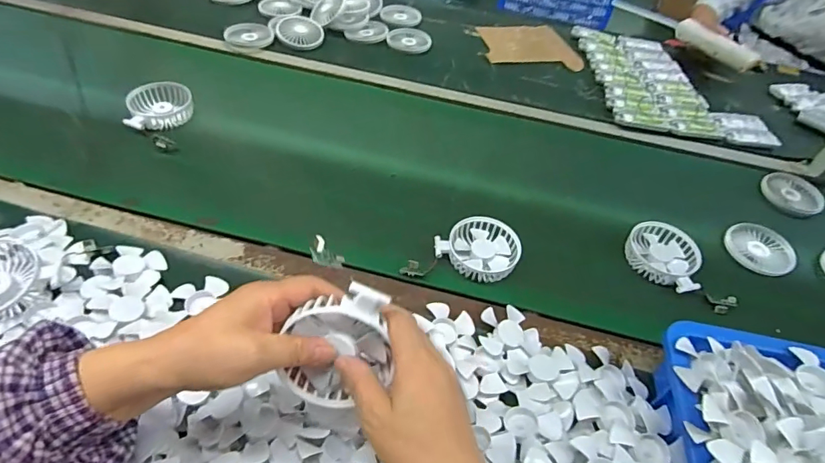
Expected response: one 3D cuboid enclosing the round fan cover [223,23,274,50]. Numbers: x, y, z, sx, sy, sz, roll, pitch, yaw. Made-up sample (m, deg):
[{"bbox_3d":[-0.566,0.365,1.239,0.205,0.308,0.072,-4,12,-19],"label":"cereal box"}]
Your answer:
[{"bbox_3d":[-0.311,-0.371,0.911,0.087,0.021,0.081,4,47,-4],"label":"round fan cover"}]

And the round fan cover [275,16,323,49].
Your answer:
[{"bbox_3d":[-0.218,-0.385,0.921,0.083,0.027,0.093,-9,49,-15],"label":"round fan cover"}]

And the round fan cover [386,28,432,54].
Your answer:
[{"bbox_3d":[-0.005,-0.391,0.975,0.081,0.014,0.086,4,47,-4],"label":"round fan cover"}]

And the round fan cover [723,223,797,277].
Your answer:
[{"bbox_3d":[0.485,0.024,0.666,0.090,0.010,0.087,4,47,-4],"label":"round fan cover"}]

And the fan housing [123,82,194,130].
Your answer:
[{"bbox_3d":[-0.384,-0.189,0.728,0.088,0.032,0.083,-12,50,-18],"label":"fan housing"}]

